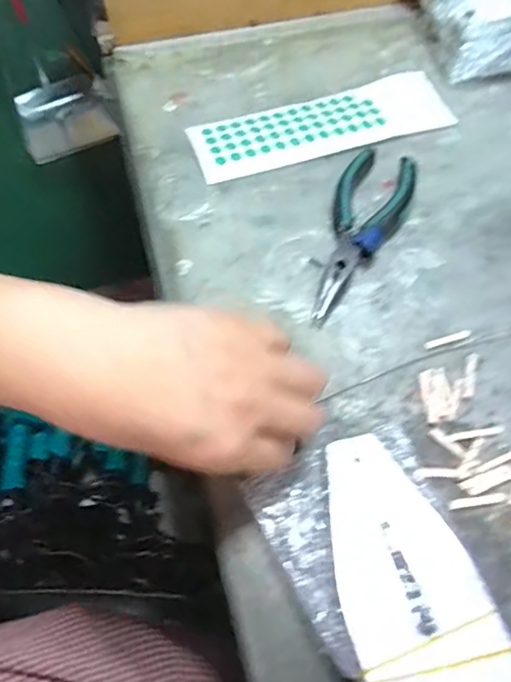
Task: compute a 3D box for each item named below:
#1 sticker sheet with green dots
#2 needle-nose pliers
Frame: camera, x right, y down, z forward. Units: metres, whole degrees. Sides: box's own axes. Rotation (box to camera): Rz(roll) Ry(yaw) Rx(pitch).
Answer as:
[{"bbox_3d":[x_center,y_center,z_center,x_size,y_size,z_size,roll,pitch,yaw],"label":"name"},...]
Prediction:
[{"bbox_3d":[0.058,-0.186,0.436,0.224,0.005,0.072,-17,64,-9],"label":"sticker sheet with green dots"},{"bbox_3d":[0.078,-0.080,0.368,0.051,0.019,0.158,17,62,9],"label":"needle-nose pliers"}]

